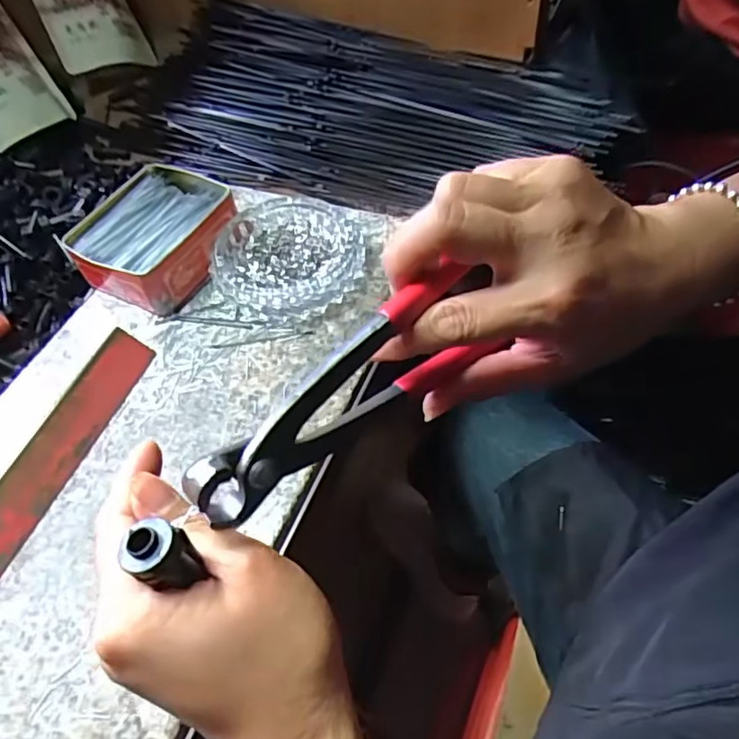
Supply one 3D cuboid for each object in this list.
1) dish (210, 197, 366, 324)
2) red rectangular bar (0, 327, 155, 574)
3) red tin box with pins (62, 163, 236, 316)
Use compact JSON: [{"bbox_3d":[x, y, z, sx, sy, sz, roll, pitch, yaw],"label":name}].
[{"bbox_3d":[-0.070,-0.090,0.499,0.122,0.032,0.113,-3,53,4],"label":"dish"},{"bbox_3d":[-0.222,0.065,0.404,0.027,0.026,0.227,15,56,16],"label":"red rectangular bar"},{"bbox_3d":[-0.183,-0.116,0.521,0.108,0.048,0.128,23,59,21],"label":"red tin box with pins"}]

